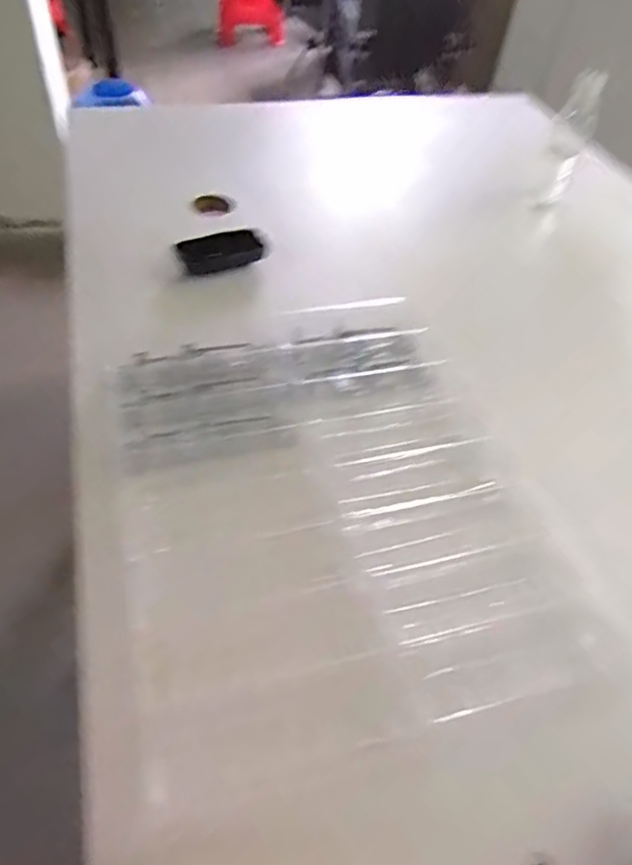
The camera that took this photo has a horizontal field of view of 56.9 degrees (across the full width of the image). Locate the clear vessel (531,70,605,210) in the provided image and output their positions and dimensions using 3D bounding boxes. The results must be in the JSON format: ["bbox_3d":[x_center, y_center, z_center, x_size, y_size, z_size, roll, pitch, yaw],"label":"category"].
[{"bbox_3d":[0.361,-0.414,0.836,0.052,0.173,0.048,20,50,12],"label":"clear vessel"}]

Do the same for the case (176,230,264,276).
[{"bbox_3d":[-0.117,-0.223,0.723,0.098,0.028,0.044,-15,52,-17],"label":"case"}]

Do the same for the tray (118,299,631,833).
[{"bbox_3d":[0.010,0.050,0.510,0.331,0.034,0.418,-8,50,-12],"label":"tray"}]

